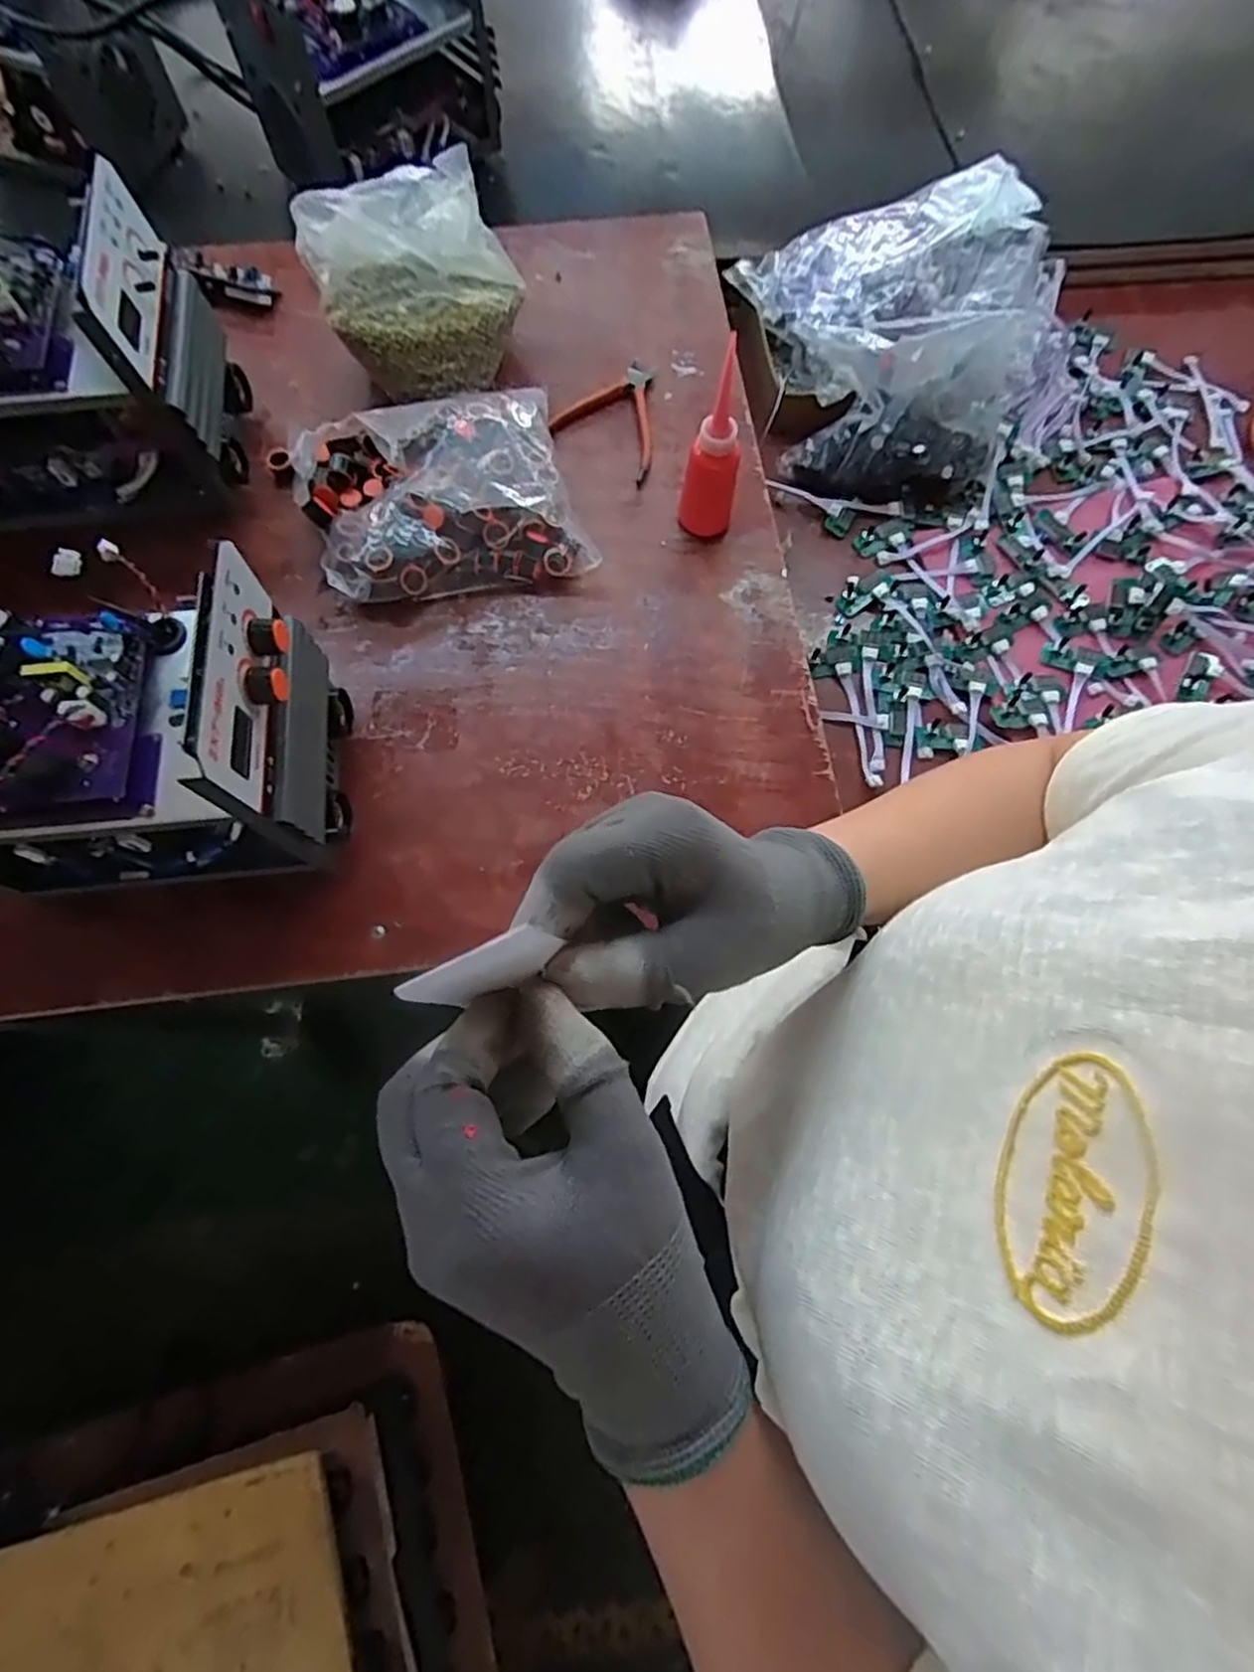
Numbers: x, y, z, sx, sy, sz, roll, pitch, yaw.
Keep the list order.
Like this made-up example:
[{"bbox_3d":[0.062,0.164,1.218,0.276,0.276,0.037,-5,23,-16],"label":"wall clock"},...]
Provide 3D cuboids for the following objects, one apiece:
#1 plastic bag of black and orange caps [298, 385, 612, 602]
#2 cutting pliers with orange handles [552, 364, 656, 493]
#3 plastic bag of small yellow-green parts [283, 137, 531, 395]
[{"bbox_3d":[-0.166,-0.302,0.621,0.232,0.059,0.203,-17,74,-7],"label":"plastic bag of black and orange caps"},{"bbox_3d":[-0.001,-0.410,0.678,0.114,0.011,0.122,33,74,8],"label":"cutting pliers with orange handles"},{"bbox_3d":[-0.189,-0.499,0.632,0.180,0.156,0.148,-11,73,-5],"label":"plastic bag of small yellow-green parts"}]

